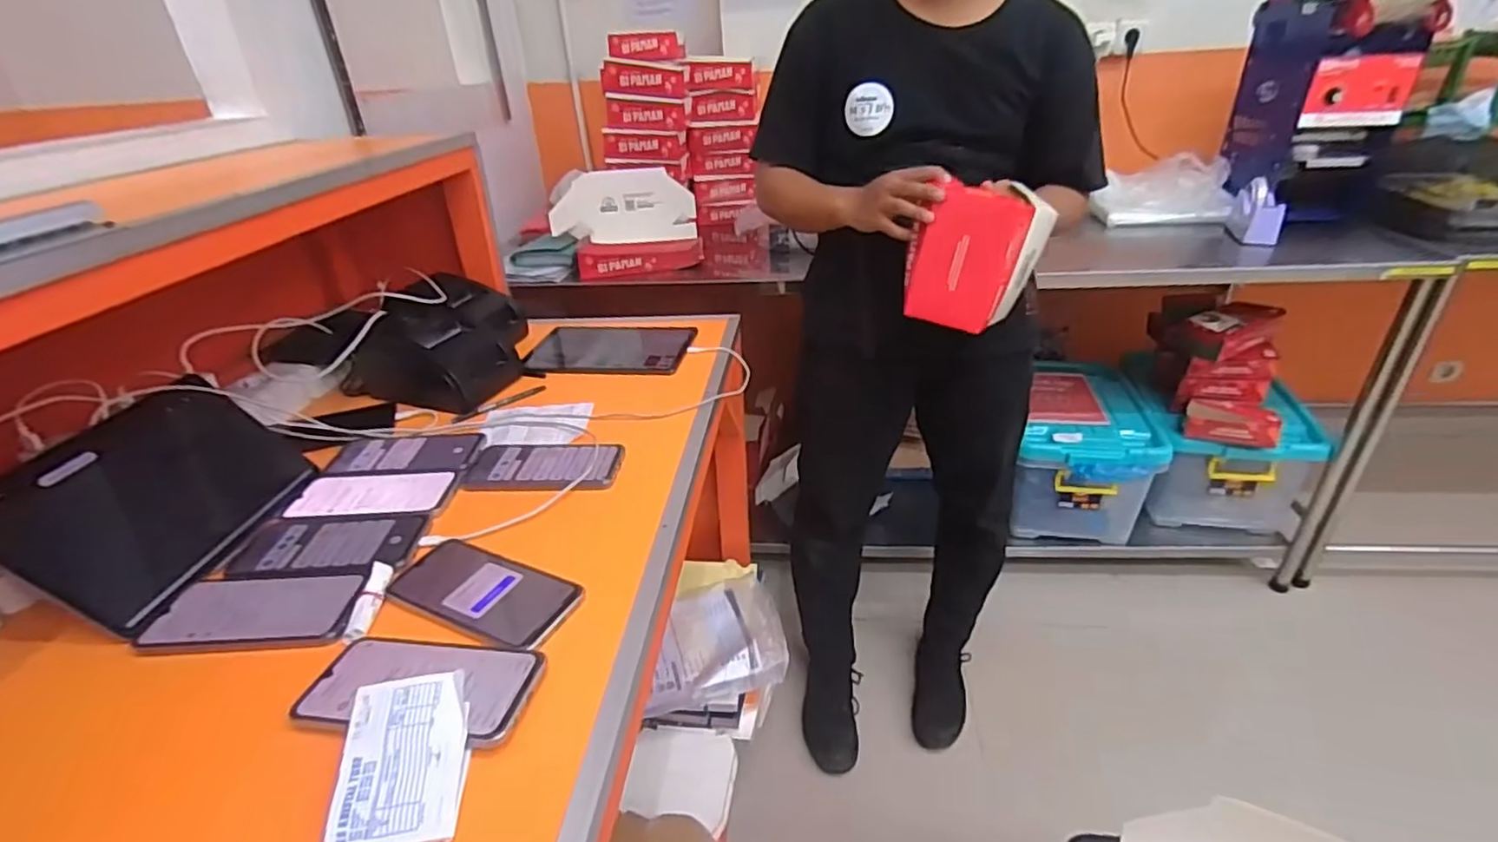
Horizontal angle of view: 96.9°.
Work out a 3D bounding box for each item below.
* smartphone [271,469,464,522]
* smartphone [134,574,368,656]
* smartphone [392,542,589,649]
[{"bbox_3d":[-0.413,0.075,0.726,0.176,0.010,0.077,-3,29,1],"label":"smartphone"},{"bbox_3d":[-0.427,0.162,0.573,0.167,0.015,0.070,-4,29,-1],"label":"smartphone"},{"bbox_3d":[-0.238,0.148,0.588,0.176,0.005,0.080,11,32,24],"label":"smartphone"}]

